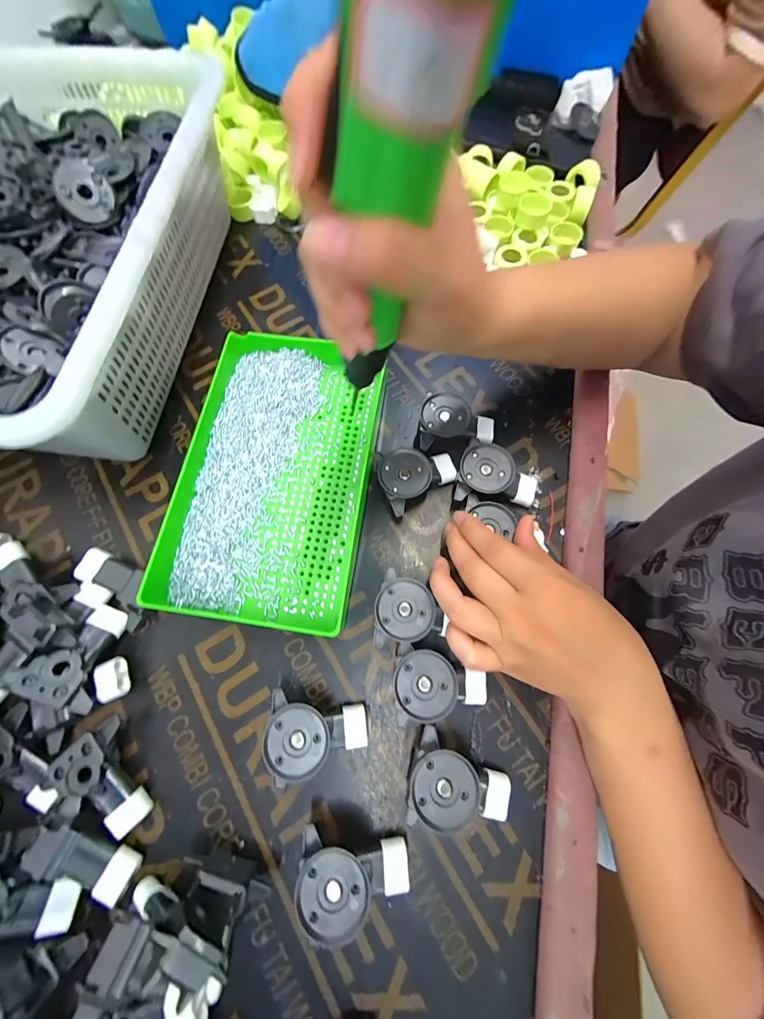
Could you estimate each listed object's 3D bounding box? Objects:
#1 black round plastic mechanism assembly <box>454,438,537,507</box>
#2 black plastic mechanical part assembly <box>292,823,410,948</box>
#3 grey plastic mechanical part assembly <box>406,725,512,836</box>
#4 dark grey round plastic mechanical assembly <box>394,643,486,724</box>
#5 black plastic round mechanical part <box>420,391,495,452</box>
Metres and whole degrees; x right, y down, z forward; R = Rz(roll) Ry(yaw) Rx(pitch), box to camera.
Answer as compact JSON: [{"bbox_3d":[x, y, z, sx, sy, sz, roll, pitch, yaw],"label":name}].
[{"bbox_3d":[0.096,-0.026,0.290,0.066,0.025,0.049,13,73,6],"label":"black round plastic mechanism assembly"},{"bbox_3d":[-0.018,0.228,0.211,0.066,0.029,0.041,7,73,4],"label":"black plastic mechanical part assembly"},{"bbox_3d":[0.051,0.178,0.225,0.067,0.028,0.045,14,74,6],"label":"grey plastic mechanical part assembly"},{"bbox_3d":[0.040,0.123,0.244,0.065,0.027,0.044,9,73,5],"label":"dark grey round plastic mechanical assembly"},{"bbox_3d":[0.066,-0.075,0.307,0.065,0.023,0.048,-2,73,1],"label":"black plastic round mechanical part"}]

